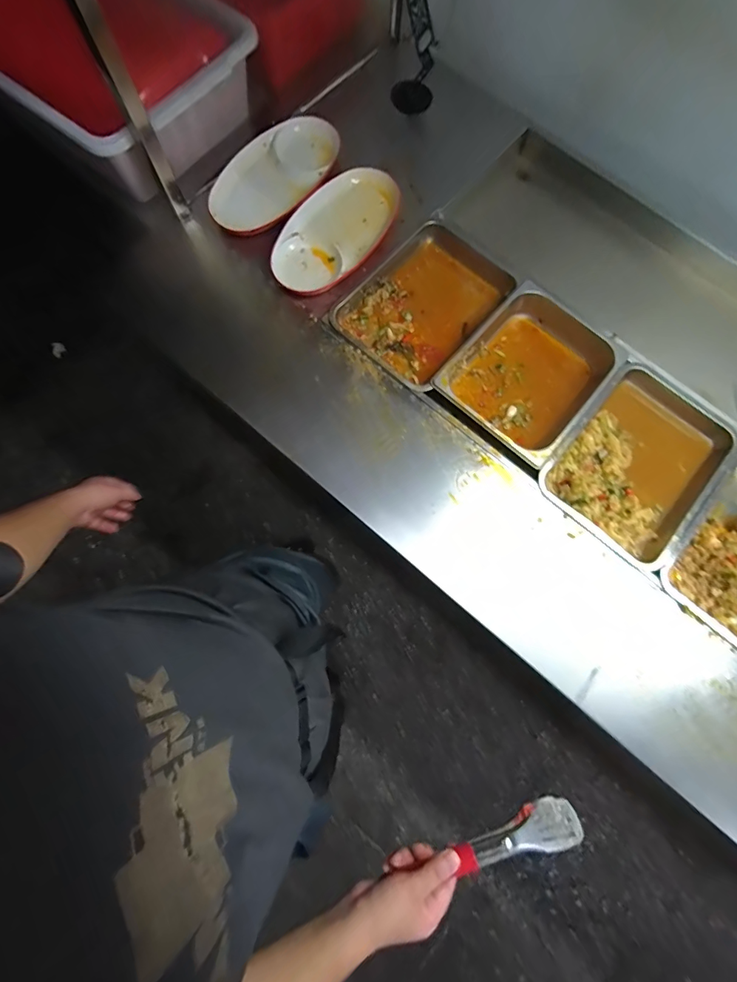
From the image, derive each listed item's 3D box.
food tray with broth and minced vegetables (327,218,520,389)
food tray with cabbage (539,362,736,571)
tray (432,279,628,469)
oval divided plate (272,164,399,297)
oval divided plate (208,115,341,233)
[{"bbox_3d":[0.121,-0.384,0.856,0.240,0.057,0.356,41,78,7],"label":"food tray with broth and minced vegetables"},{"bbox_3d":[0.506,-0.052,0.796,0.250,0.084,0.345,40,78,7],"label":"food tray with cabbage"},{"bbox_3d":[0.318,-0.228,0.828,0.248,0.090,0.311,41,78,7],"label":"tray"},{"bbox_3d":[-0.065,-0.531,0.843,0.163,0.027,0.333,33,77,5],"label":"oval divided plate"},{"bbox_3d":[-0.193,-0.654,0.857,0.161,0.032,0.309,38,77,6],"label":"oval divided plate"}]

